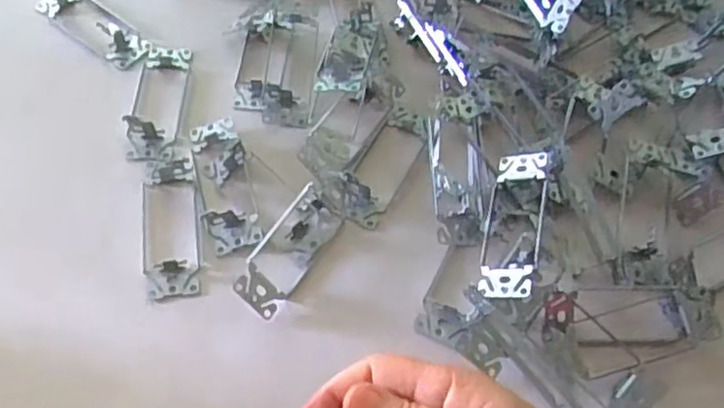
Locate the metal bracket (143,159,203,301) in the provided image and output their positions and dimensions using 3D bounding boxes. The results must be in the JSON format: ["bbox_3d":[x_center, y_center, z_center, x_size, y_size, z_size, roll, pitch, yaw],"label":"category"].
[{"bbox_3d":[-0.129,0.013,0.444,0.039,0.006,0.106,-8,60,-6],"label":"metal bracket"}]

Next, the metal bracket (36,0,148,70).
[{"bbox_3d":[-0.218,-0.147,0.529,0.106,0.016,0.040,33,64,16],"label":"metal bracket"}]

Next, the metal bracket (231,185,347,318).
[{"bbox_3d":[-0.046,0.029,0.431,0.035,0.020,0.094,34,58,0],"label":"metal bracket"}]

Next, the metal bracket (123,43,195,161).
[{"bbox_3d":[-0.154,-0.083,0.493,0.038,0.017,0.110,0,60,-2],"label":"metal bracket"}]

